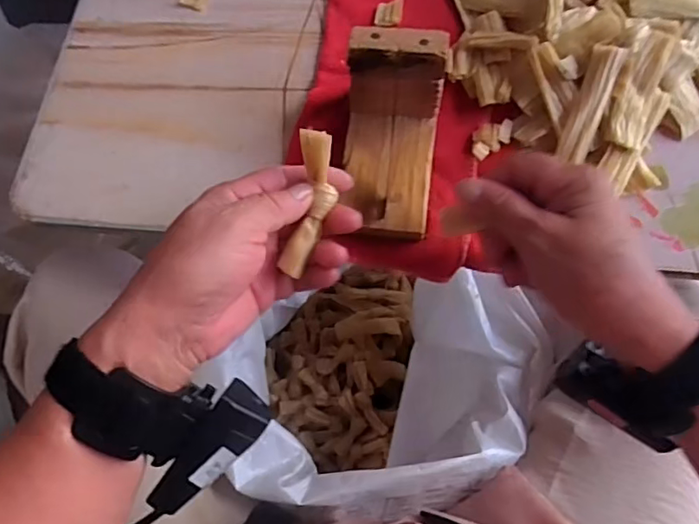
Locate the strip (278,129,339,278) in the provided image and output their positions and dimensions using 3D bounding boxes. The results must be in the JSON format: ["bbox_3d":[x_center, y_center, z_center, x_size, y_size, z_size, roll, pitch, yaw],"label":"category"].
[{"bbox_3d":[-0.020,-0.032,0.313,0.021,0.017,0.079,12,99,7],"label":"strip"}]

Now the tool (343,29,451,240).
[{"bbox_3d":[0.026,-0.077,0.354,0.063,0.079,0.105,3,68,3],"label":"tool"}]

